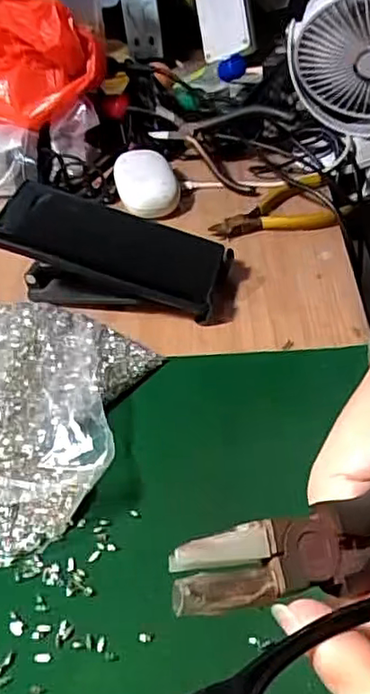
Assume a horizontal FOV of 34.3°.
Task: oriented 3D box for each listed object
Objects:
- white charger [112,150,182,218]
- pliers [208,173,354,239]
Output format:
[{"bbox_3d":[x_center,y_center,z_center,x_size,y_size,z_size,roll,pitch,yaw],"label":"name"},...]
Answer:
[{"bbox_3d":[-0.038,-0.155,0.567,0.051,0.031,0.086,-17,43,-9],"label":"white charger"},{"bbox_3d":[0.080,-0.127,0.536,0.121,0.012,0.083,-11,43,-4],"label":"pliers"}]

